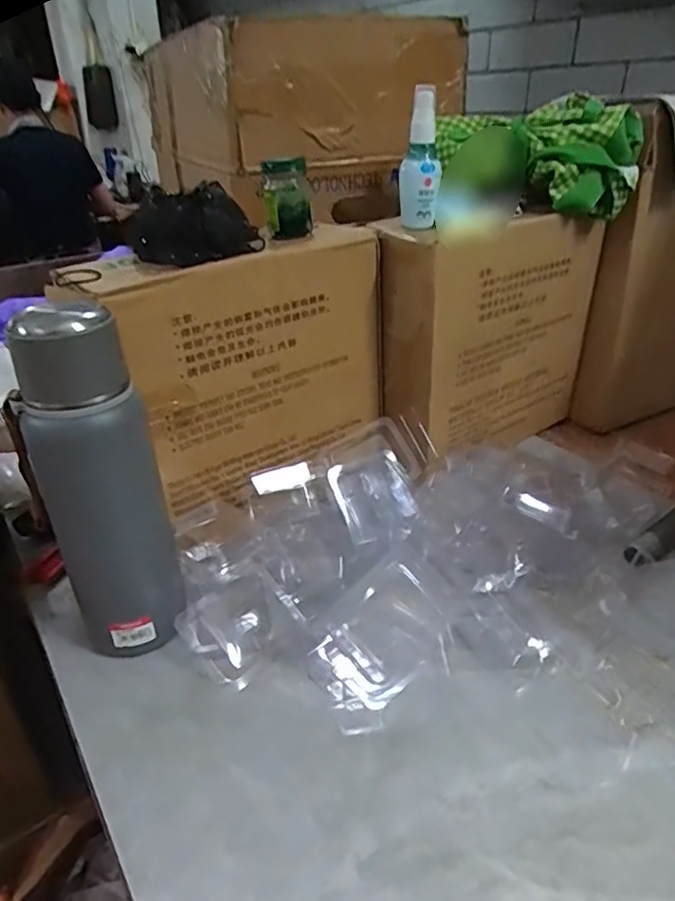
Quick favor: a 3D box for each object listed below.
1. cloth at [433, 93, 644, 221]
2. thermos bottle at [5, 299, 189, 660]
[{"bbox_3d":[0.213,-0.315,0.659,0.205,0.095,0.099,6,31,13],"label":"cloth"},{"bbox_3d":[-0.173,0.034,0.452,0.076,0.280,0.066,-20,35,-27],"label":"thermos bottle"}]

